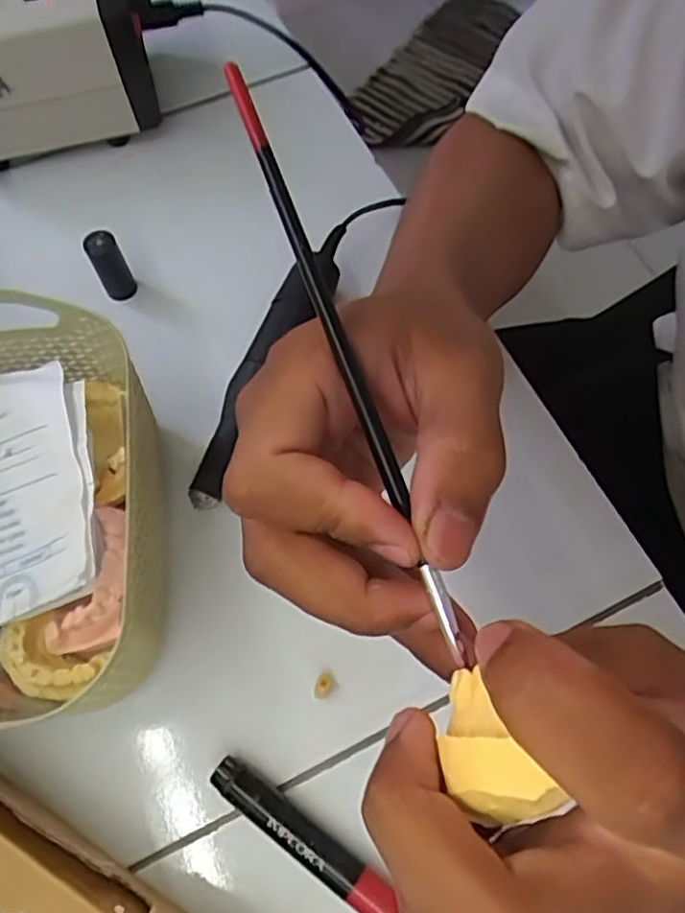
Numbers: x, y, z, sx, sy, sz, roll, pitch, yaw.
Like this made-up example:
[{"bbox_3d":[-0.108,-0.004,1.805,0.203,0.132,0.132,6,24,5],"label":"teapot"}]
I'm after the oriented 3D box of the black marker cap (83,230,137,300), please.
[{"bbox_3d":[-0.128,-0.105,0.366,0.017,0.038,0.016,0,67,1],"label":"black marker cap"}]

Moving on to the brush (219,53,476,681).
[{"bbox_3d":[0.001,-0.026,0.175,0.005,0.007,0.170,-21,88,-8],"label":"brush"}]

